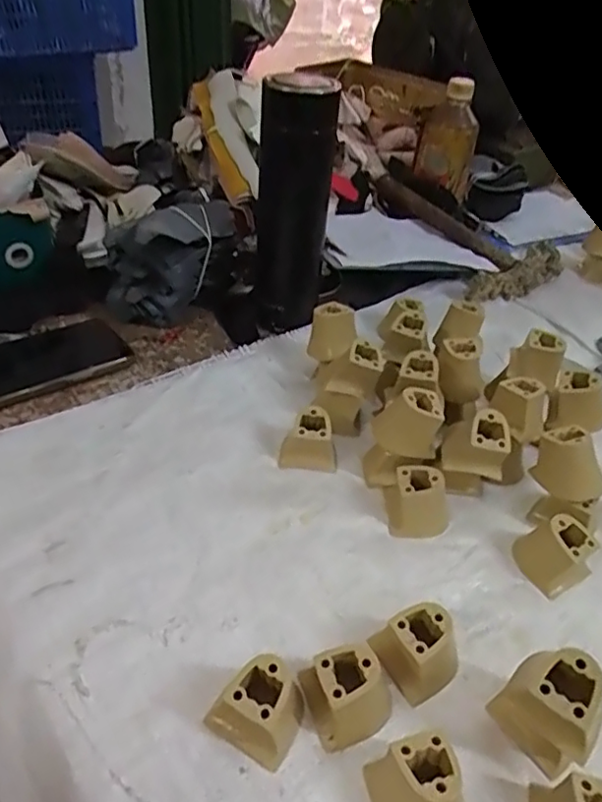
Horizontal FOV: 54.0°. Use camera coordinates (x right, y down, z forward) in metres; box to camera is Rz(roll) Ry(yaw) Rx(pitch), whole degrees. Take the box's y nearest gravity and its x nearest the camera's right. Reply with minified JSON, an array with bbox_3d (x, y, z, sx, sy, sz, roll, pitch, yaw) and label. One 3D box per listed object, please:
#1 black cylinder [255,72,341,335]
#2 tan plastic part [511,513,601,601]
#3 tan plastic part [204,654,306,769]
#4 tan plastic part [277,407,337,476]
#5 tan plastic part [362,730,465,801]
[{"bbox_3d":[-0.007,-0.173,0.544,0.062,0.221,0.054,5,40,-2],"label":"black cylinder"},{"bbox_3d":[0.168,0.098,0.391,0.040,0.036,0.040,-18,45,-26],"label":"tan plastic part"},{"bbox_3d":[-0.021,0.153,0.299,0.043,0.037,0.035,22,42,18],"label":"tan plastic part"},{"bbox_3d":[0.007,0.029,0.452,0.043,0.037,0.029,7,40,1],"label":"tan plastic part"},{"bbox_3d":[0.054,0.184,0.275,0.040,0.036,0.042,-6,41,-15],"label":"tan plastic part"}]

